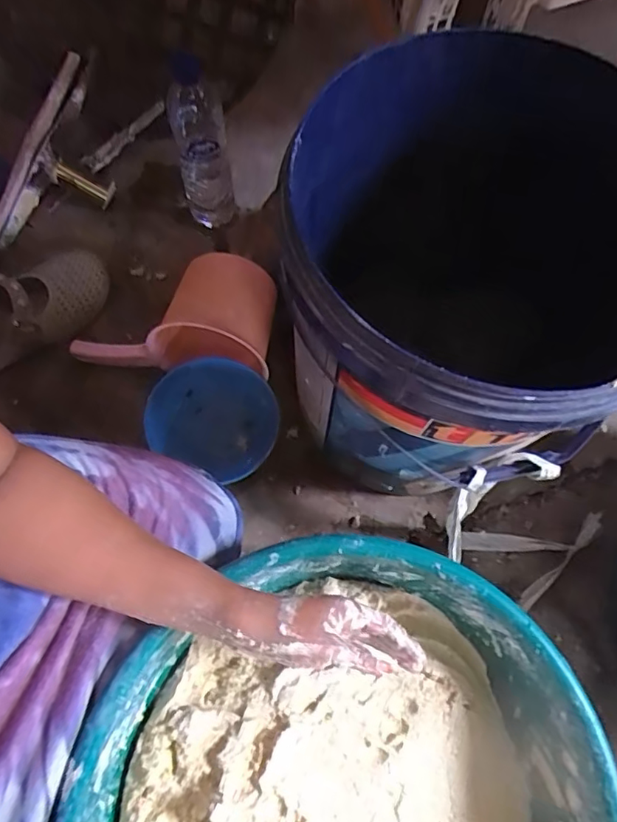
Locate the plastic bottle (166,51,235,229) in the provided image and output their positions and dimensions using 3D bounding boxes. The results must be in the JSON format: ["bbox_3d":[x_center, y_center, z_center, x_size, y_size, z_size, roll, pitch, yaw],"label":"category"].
[{"bbox_3d":[-0.134,-0.328,0.700,0.065,0.211,0.073,-12,73,-6],"label":"plastic bottle"}]

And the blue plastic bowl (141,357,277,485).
[{"bbox_3d":[-0.114,0.013,0.679,0.160,0.078,0.134,29,73,7],"label":"blue plastic bowl"}]

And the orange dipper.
[{"bbox_3d":[-0.161,-0.127,0.647,0.247,0.117,0.137,10,71,1],"label":"orange dipper"}]

